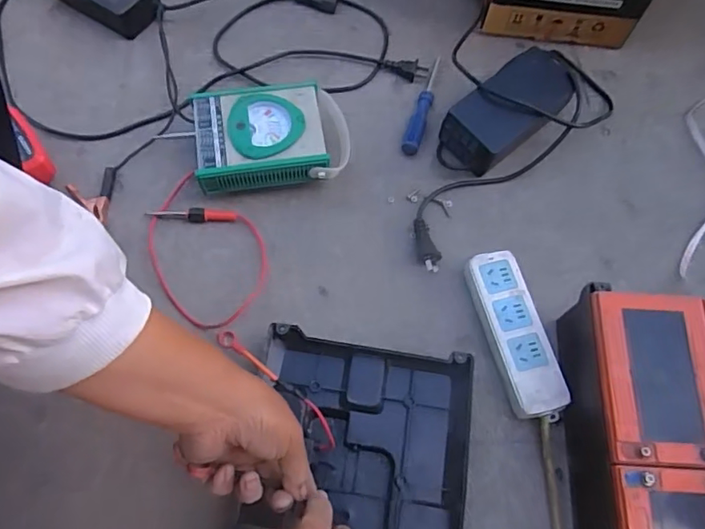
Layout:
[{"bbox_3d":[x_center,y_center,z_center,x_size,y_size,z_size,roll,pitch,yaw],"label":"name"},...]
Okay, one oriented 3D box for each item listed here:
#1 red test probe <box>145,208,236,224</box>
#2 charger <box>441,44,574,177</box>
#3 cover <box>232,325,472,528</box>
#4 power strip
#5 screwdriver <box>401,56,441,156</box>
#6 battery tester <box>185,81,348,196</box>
[{"bbox_3d":[-0.184,-0.057,0.630,0.101,0.008,0.016,5,67,1],"label":"red test probe"},{"bbox_3d":[0.191,-0.184,0.669,0.173,0.057,0.097,-41,74,-16],"label":"charger"},{"bbox_3d":[-0.004,0.232,0.509,0.205,0.031,0.314,8,67,2],"label":"cover"},{"bbox_3d":[0.166,0.072,0.575,0.056,0.030,0.173,-14,68,-7],"label":"power strip"},{"bbox_3d":[0.089,-0.201,0.695,0.021,0.015,0.148,16,68,6],"label":"screwdriver"},{"bbox_3d":[-0.091,-0.146,0.640,0.171,0.069,0.117,-6,67,-4],"label":"battery tester"}]

